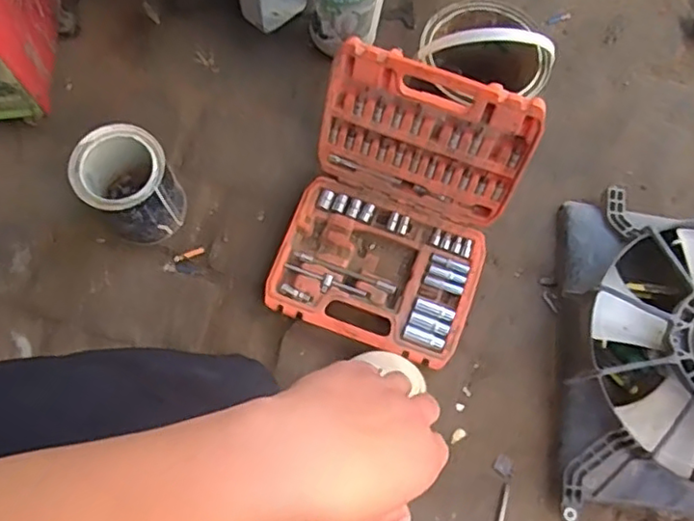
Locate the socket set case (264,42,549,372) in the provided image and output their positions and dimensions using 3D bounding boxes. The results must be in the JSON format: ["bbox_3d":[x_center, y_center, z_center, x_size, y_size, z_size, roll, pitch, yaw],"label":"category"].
[{"bbox_3d":[0.057,-0.053,0.743,0.245,0.200,0.276,21,72,5],"label":"socket set case"}]

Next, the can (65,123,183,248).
[{"bbox_3d":[-0.266,-0.090,0.771,0.102,0.126,0.103,1,71,-2],"label":"can"}]

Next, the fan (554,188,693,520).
[{"bbox_3d":[0.448,0.117,0.756,0.366,0.089,0.402,9,71,1],"label":"fan"}]

